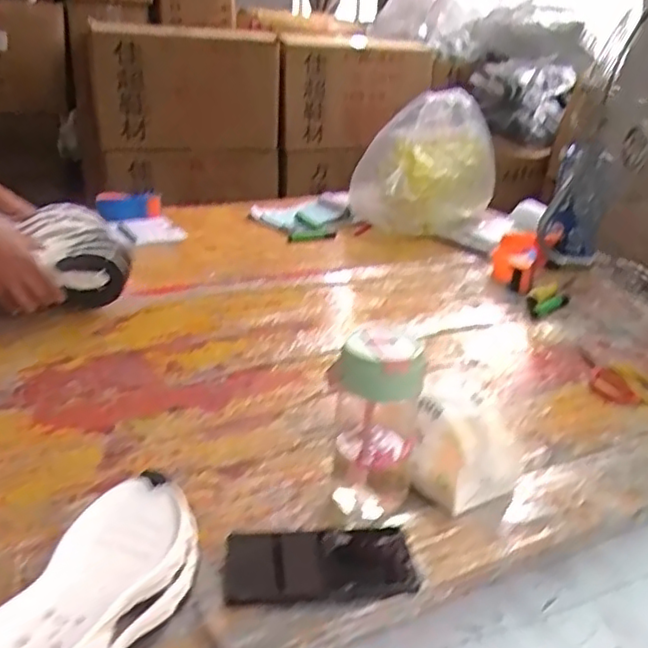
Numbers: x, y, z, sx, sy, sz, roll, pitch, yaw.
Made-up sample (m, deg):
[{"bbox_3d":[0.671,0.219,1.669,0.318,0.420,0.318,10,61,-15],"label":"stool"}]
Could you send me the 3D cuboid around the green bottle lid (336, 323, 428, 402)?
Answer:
[{"bbox_3d":[0.055,0.038,0.615,0.078,0.046,0.075,3,22,-1],"label":"green bottle lid"}]

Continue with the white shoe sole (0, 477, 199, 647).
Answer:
[{"bbox_3d":[-0.176,0.216,0.496,0.103,0.084,0.289,6,24,7],"label":"white shoe sole"}]

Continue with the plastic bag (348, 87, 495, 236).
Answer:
[{"bbox_3d":[0.265,-0.387,1.612,0.334,0.318,0.207,-1,25,-10],"label":"plastic bag"}]

